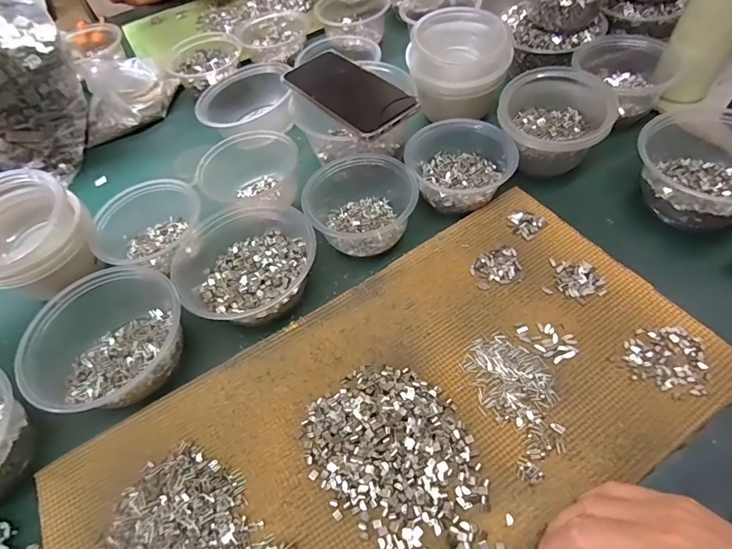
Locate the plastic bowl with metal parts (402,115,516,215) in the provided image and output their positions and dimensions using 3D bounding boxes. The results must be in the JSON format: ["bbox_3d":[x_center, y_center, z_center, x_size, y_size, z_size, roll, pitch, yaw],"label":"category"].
[{"bbox_3d":[0.102,-0.121,0.480,0.100,0.049,0.104,-3,55,5],"label":"plastic bowl with metal parts"}]

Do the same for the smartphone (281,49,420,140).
[{"bbox_3d":[-0.017,-0.206,0.482,0.085,0.009,0.156,-34,59,-16],"label":"smartphone"}]

